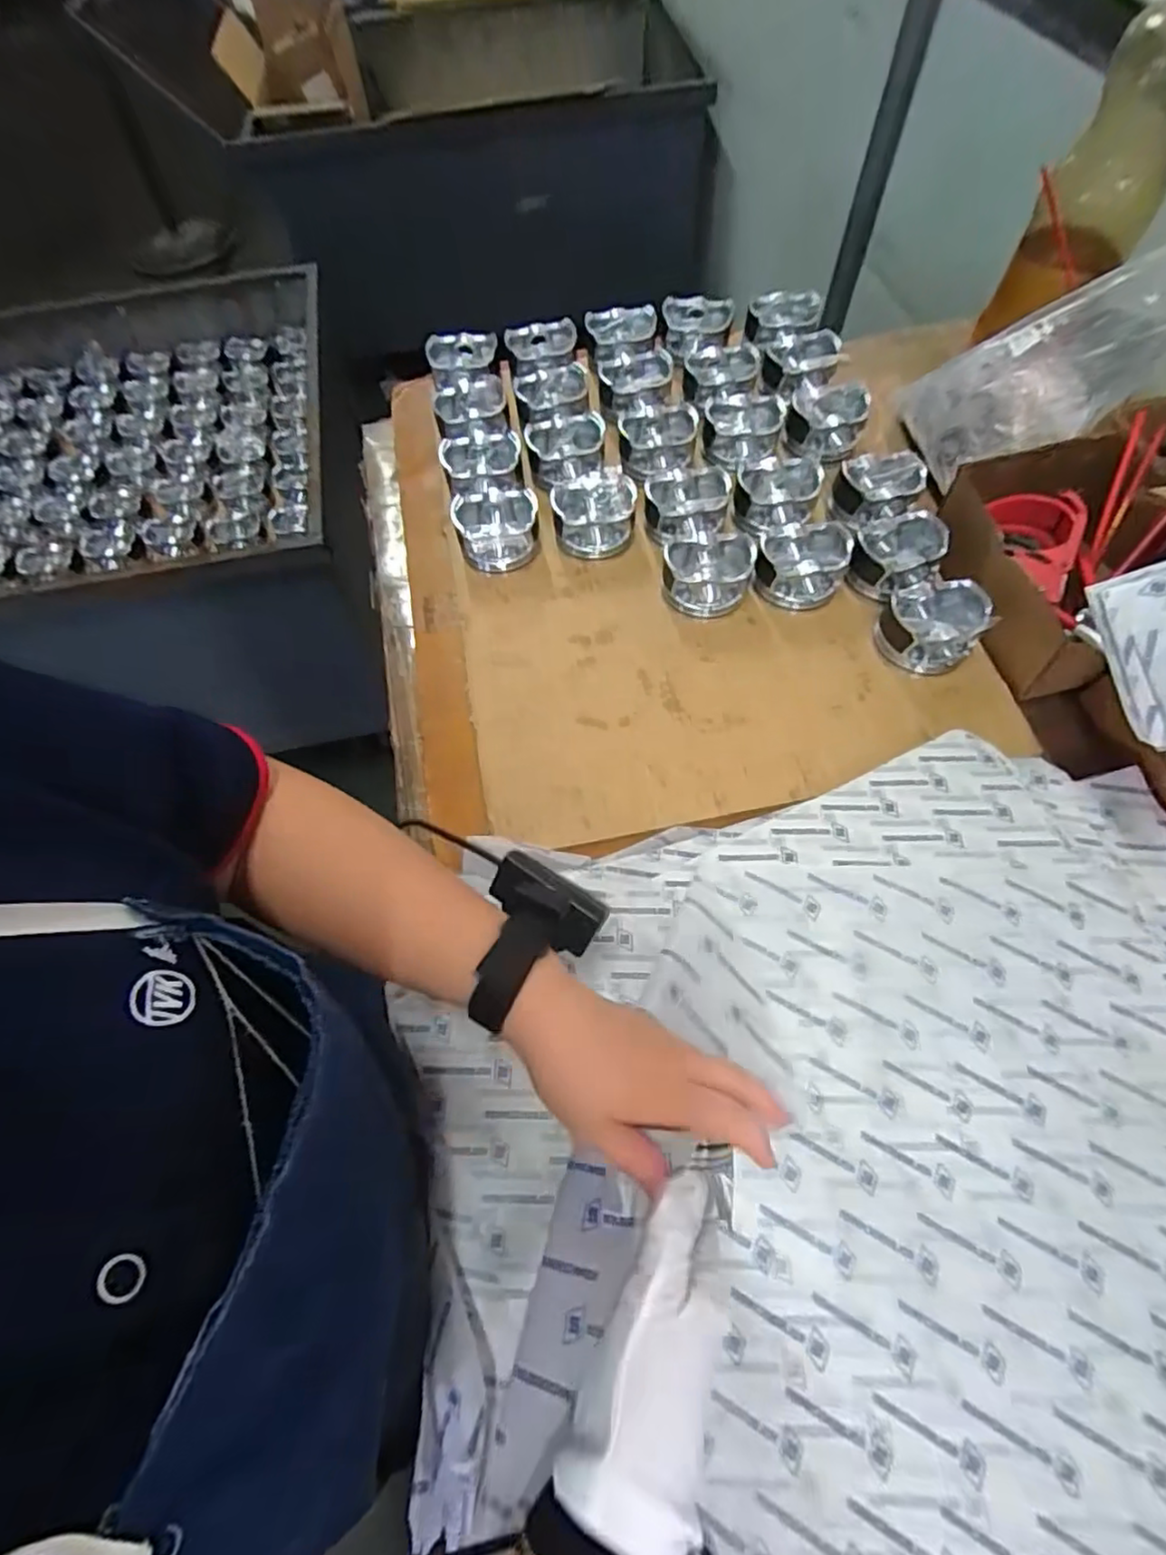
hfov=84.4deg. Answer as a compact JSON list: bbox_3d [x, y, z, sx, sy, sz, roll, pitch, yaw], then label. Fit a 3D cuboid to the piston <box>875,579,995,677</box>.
[{"bbox_3d":[0.303,-0.133,0.563,0.075,0.050,0.076,0,65,1],"label":"piston"}]

